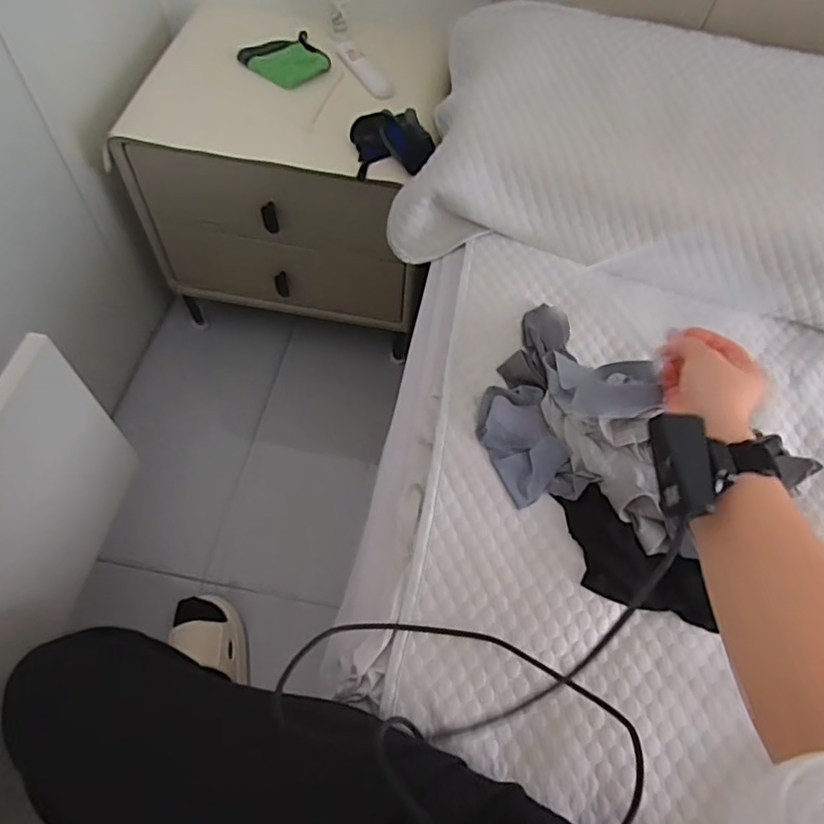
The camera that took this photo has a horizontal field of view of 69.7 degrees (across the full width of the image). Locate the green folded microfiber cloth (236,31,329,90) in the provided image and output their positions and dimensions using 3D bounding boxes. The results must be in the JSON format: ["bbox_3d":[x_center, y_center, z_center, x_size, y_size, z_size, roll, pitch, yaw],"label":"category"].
[{"bbox_3d":[-0.201,-0.565,0.955,0.123,0.010,0.118,-32,67,-19],"label":"green folded microfiber cloth"}]

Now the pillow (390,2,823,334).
[{"bbox_3d":[0.331,-0.327,0.763,0.659,0.128,0.411,10,60,3],"label":"pillow"}]

